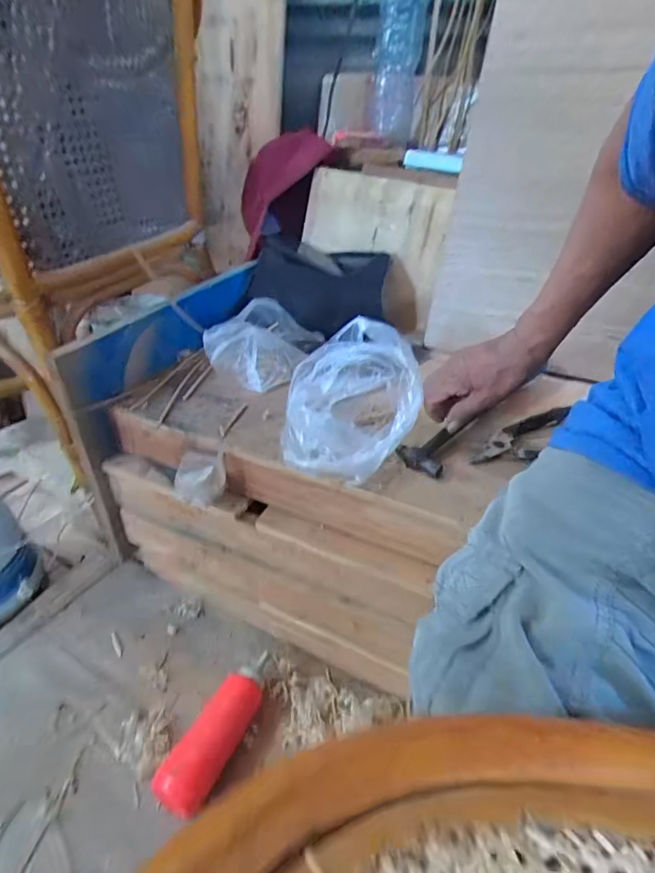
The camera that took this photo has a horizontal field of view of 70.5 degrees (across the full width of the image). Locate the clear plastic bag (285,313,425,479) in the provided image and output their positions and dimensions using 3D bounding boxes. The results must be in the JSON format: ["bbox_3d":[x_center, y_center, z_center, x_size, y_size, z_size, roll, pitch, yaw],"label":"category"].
[{"bbox_3d":[0.029,-0.040,0.503,0.139,0.096,0.181,5,36,6],"label":"clear plastic bag"}]

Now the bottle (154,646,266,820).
[{"bbox_3d":[-0.112,0.323,0.523,0.056,0.062,0.177,20,40,25],"label":"bottle"}]

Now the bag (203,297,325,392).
[{"bbox_3d":[-0.084,-0.136,0.653,0.112,0.070,0.153,15,38,19],"label":"bag"}]

